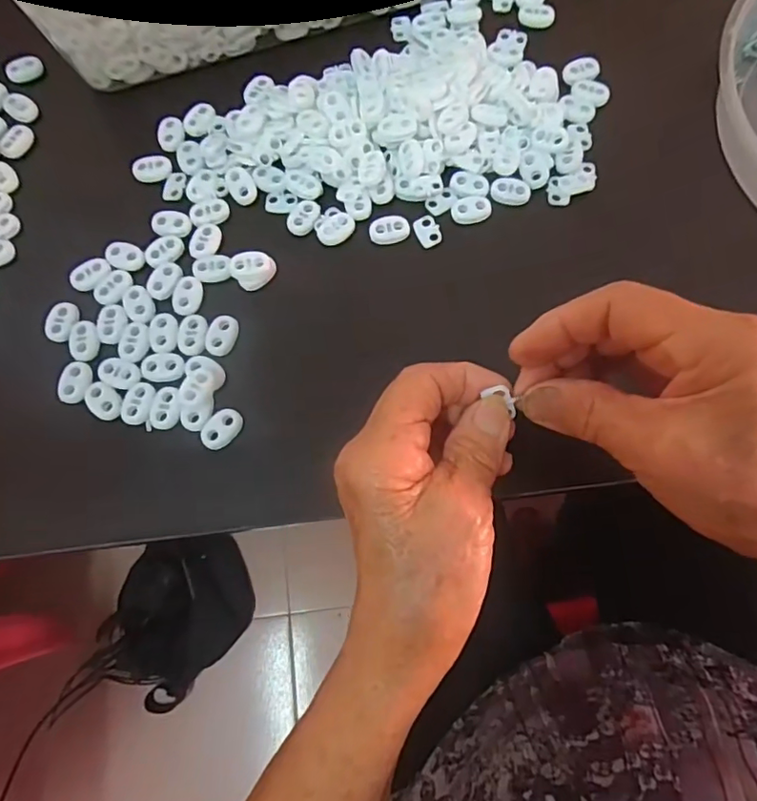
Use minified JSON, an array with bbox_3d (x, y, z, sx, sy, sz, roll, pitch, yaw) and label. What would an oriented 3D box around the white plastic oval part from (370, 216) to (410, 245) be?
[{"bbox_3d":[0.007,-0.097,0.306,0.022,0.005,0.015,-10,73,-2],"label":"white plastic oval part"}]

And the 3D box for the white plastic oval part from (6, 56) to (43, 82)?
[{"bbox_3d":[-0.227,-0.212,0.347,0.014,0.007,0.022,43,79,12],"label":"white plastic oval part"}]

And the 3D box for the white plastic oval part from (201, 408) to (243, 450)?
[{"bbox_3d":[-0.080,0.014,0.276,0.014,0.007,0.023,34,77,11],"label":"white plastic oval part"}]

